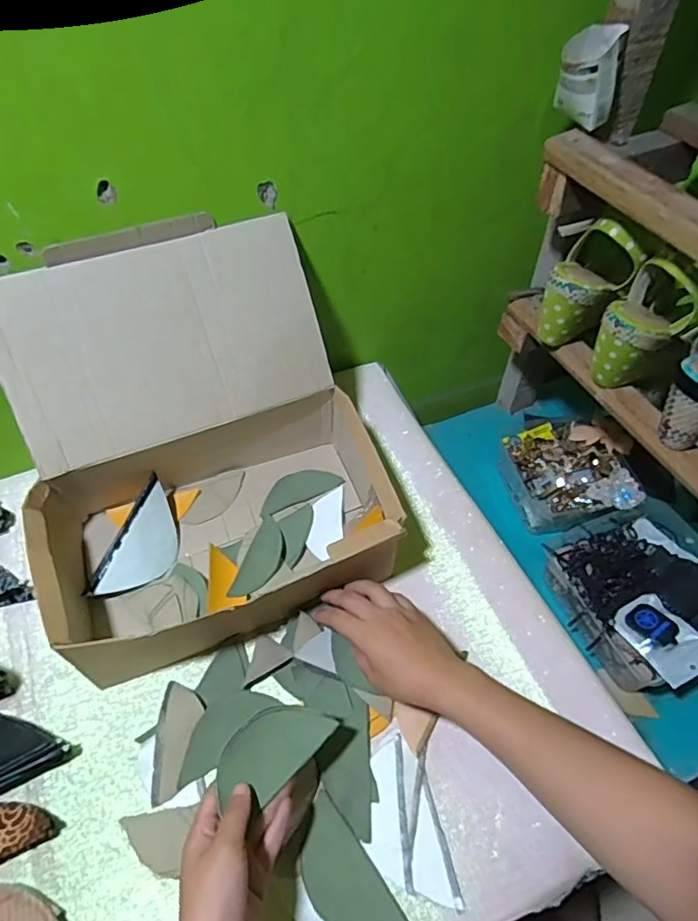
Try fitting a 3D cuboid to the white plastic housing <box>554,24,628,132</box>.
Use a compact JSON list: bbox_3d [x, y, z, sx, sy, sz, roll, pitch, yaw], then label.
[{"bbox_3d":[0.240,-0.383,0.557,0.062,0.076,0.045,18,57,9],"label":"white plastic housing"}]

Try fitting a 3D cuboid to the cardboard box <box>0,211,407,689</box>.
[{"bbox_3d":[-0.151,-0.017,0.554,0.334,0.240,0.326,-21,57,-15],"label":"cardboard box"}]

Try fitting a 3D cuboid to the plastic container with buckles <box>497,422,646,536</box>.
[{"bbox_3d":[0.313,0.015,0.797,0.156,0.070,0.181,-13,53,-12],"label":"plastic container with buckles"}]

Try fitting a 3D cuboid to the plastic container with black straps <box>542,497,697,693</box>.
[{"bbox_3d":[0.369,0.155,0.684,0.198,0.066,0.214,-16,54,-14],"label":"plastic container with black straps"}]

